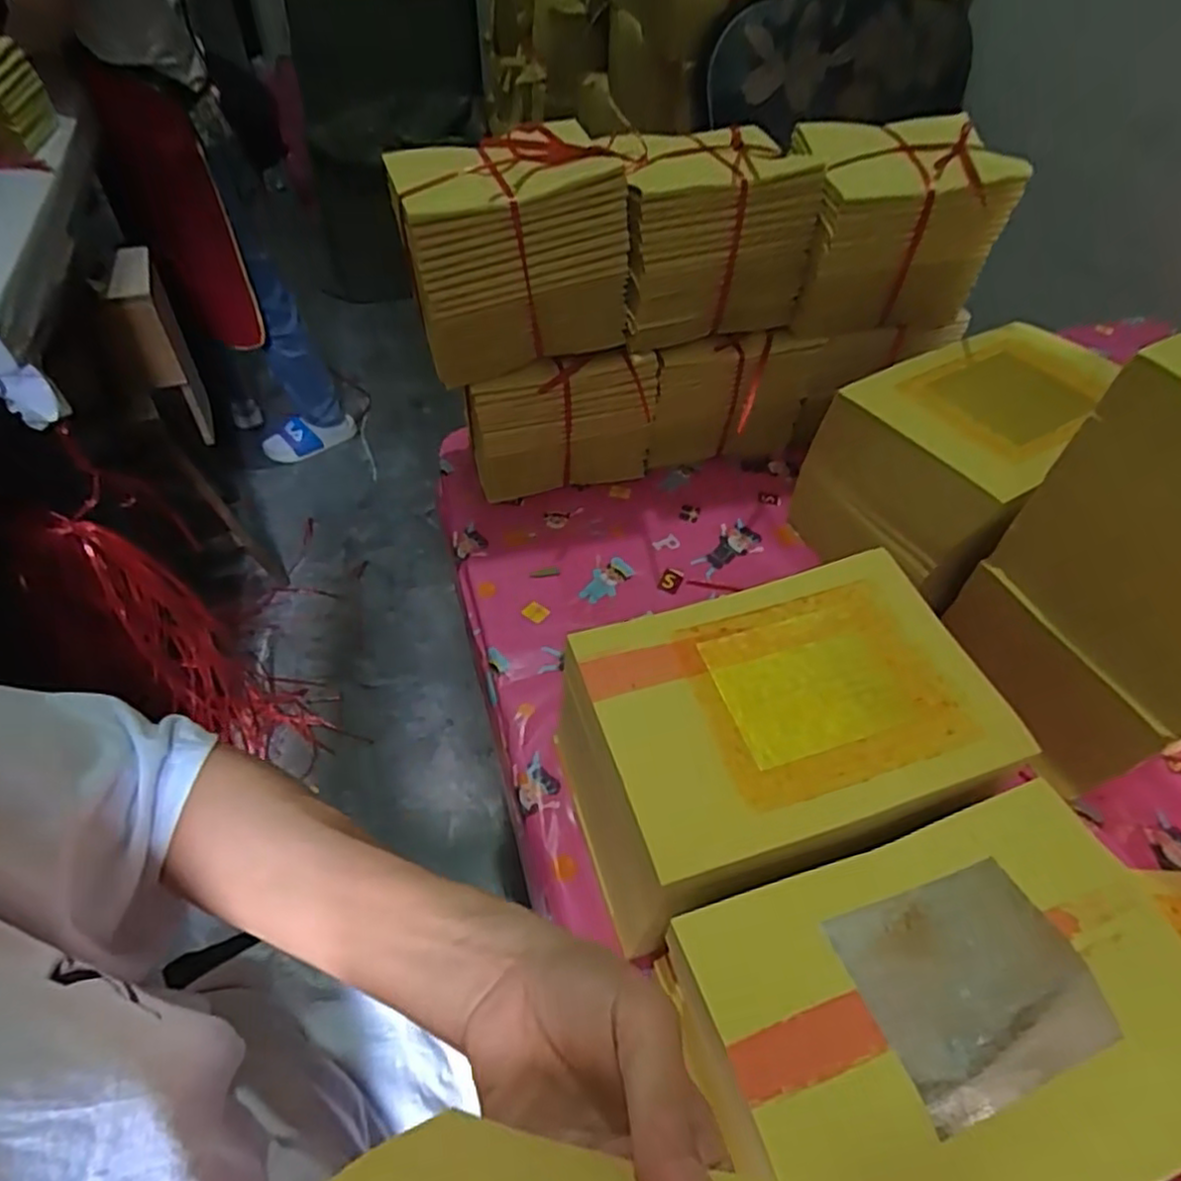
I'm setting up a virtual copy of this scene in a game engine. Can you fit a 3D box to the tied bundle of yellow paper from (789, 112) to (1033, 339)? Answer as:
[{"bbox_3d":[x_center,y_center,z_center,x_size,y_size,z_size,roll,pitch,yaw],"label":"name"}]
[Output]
[{"bbox_3d":[0.260,-0.325,0.627,0.175,0.140,0.111,-3,51,-5],"label":"tied bundle of yellow paper"}]

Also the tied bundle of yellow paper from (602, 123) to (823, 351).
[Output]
[{"bbox_3d":[0.099,-0.300,0.603,0.168,0.130,0.091,-13,52,-13],"label":"tied bundle of yellow paper"}]

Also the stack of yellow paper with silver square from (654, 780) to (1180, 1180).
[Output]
[{"bbox_3d":[0.161,0.186,0.309,0.230,0.020,0.150,-14,53,-14],"label":"stack of yellow paper with silver square"}]

